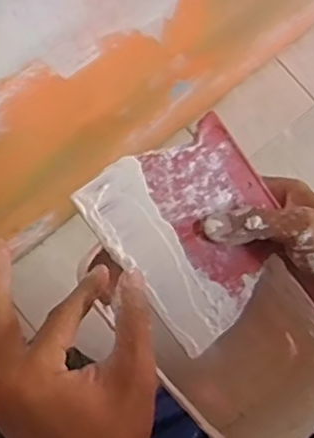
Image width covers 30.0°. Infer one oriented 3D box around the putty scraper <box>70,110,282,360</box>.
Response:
[{"bbox_3d":[0.026,0.005,0.367,0.104,0.004,0.122,-38,98,-13],"label":"putty scraper"}]

